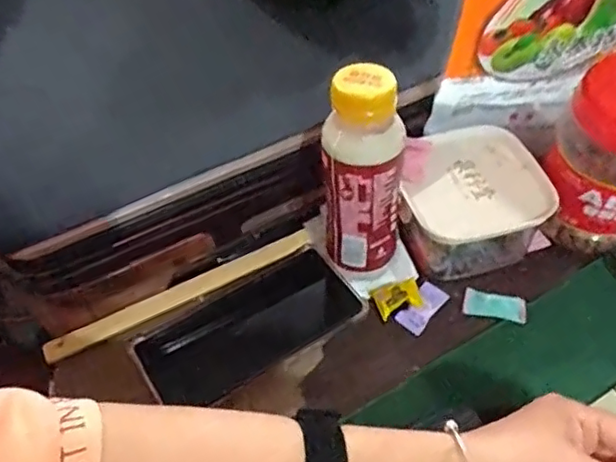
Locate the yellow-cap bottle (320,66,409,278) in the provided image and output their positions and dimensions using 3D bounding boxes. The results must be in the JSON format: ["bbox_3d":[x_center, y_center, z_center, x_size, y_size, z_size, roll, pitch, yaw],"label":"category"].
[{"bbox_3d":[0.039,-0.036,0.426,0.061,0.154,0.052,8,54,5],"label":"yellow-cap bottle"}]

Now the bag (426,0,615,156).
[{"bbox_3d":[0.184,-0.139,0.442,0.169,0.178,0.023,-12,56,-11],"label":"bag"}]

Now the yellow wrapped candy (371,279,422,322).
[{"bbox_3d":[0.069,0.050,0.469,0.038,0.010,0.028,-19,56,-14],"label":"yellow wrapped candy"}]

